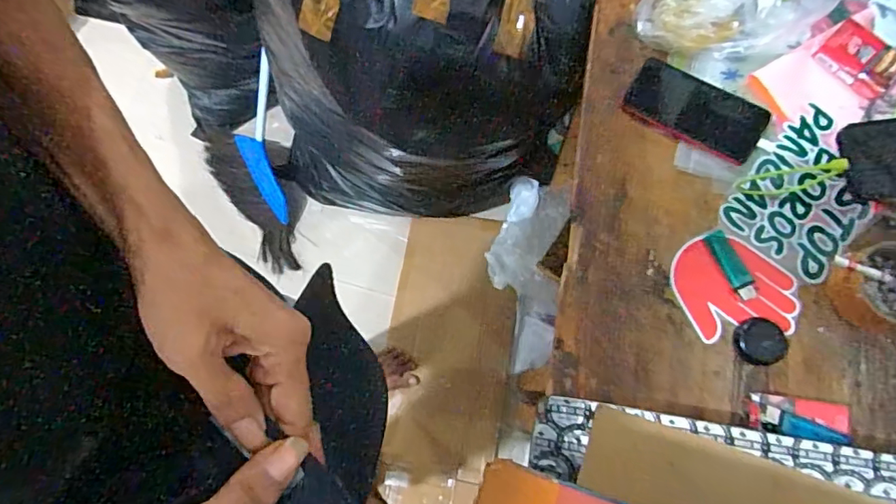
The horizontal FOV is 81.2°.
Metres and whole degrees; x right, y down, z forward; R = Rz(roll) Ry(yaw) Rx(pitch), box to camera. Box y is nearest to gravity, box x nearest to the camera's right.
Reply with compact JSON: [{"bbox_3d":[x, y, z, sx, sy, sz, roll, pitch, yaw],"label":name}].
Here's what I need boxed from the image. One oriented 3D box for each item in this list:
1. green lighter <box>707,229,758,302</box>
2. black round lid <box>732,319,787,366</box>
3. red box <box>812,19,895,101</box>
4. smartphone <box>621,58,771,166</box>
[{"bbox_3d":[0.300,0.013,0.551,0.020,0.012,0.076,-19,75,0],"label":"green lighter"},{"bbox_3d":[0.316,0.091,0.528,0.052,0.007,0.046,4,76,6],"label":"black round lid"},{"bbox_3d":[0.464,-0.217,0.584,0.064,0.017,0.082,-43,76,-7],"label":"red box"},{"bbox_3d":[0.282,-0.163,0.599,0.149,0.005,0.080,30,83,13],"label":"smartphone"}]

